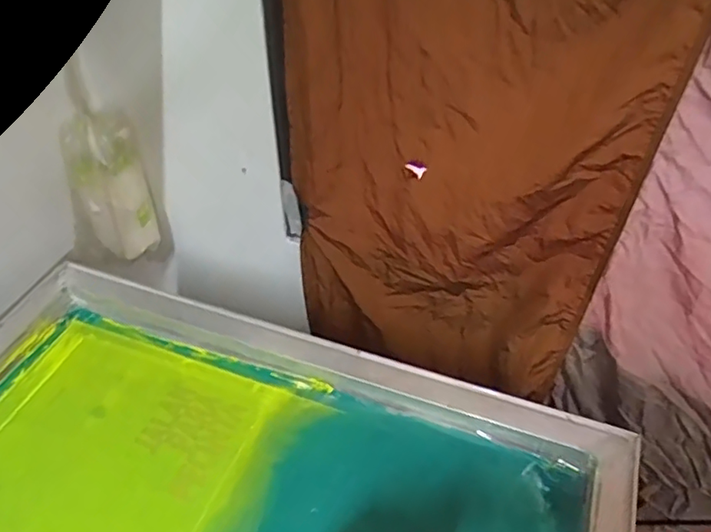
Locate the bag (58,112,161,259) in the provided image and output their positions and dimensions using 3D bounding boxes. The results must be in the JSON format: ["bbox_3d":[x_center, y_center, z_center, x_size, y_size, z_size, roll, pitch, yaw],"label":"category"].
[{"bbox_3d":[-0.367,-0.116,0.879,0.107,0.218,0.063,-23,50,-25],"label":"bag"}]

